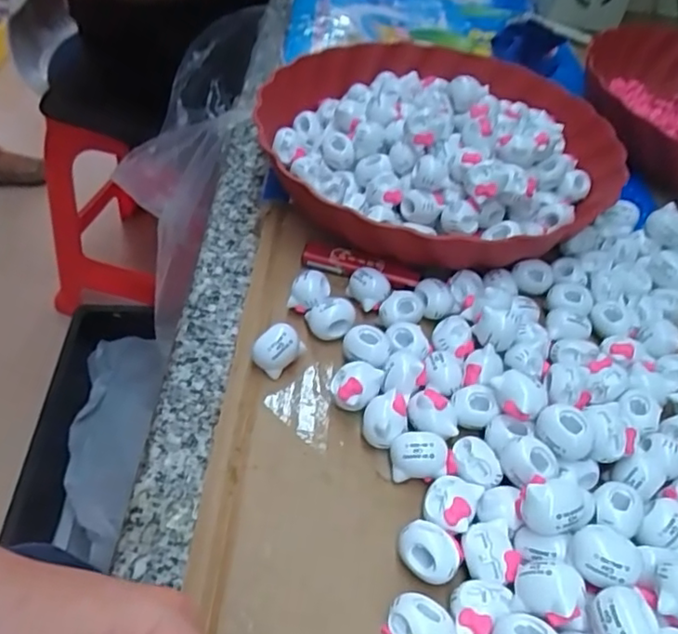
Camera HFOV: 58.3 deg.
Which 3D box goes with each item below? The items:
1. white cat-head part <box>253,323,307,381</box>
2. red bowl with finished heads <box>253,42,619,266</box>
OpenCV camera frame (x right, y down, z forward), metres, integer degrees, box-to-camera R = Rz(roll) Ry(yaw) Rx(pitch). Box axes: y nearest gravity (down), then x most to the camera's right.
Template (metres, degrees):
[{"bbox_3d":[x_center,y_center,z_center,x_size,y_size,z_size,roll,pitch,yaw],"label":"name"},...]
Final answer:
[{"bbox_3d":[-0.032,0.017,0.317,0.017,0.023,0.024,26,49,16],"label":"white cat-head part"},{"bbox_3d":[0.066,-0.121,0.420,0.234,0.067,0.226,4,47,-4],"label":"red bowl with finished heads"}]

